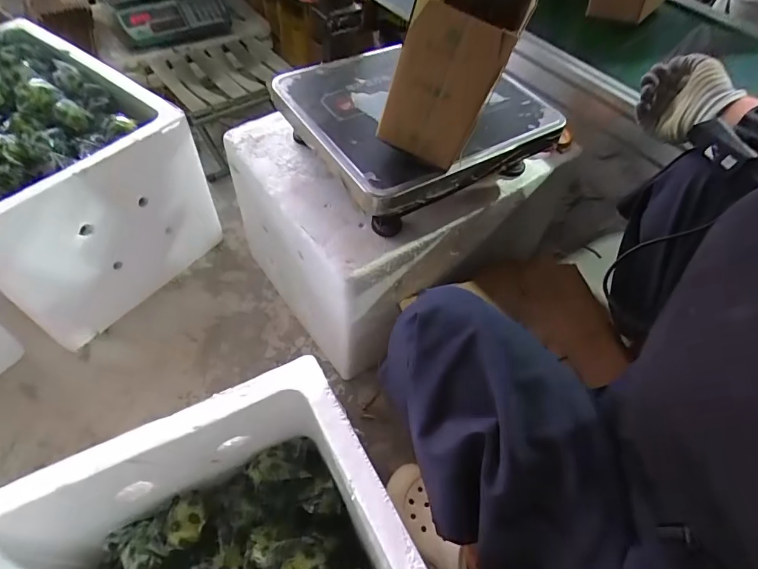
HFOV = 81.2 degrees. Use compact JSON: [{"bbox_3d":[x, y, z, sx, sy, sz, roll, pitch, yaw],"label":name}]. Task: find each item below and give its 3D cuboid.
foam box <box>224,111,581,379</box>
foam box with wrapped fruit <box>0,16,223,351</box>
[{"bbox_3d":[0.030,-0.136,0.875,0.488,0.351,0.377,-30,62,-23],"label":"foam box"},{"bbox_3d":[-0.643,-0.214,0.849,0.507,0.313,0.380,32,58,18],"label":"foam box with wrapped fruit"}]

